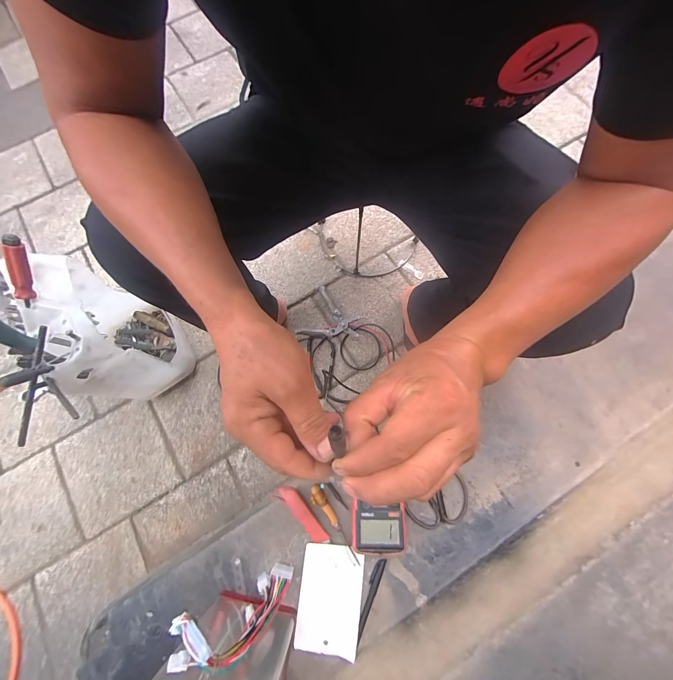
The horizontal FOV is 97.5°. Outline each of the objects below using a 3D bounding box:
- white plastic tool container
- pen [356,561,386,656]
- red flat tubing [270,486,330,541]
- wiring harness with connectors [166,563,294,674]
[{"bbox_3d":[-0.470,-0.019,0.644,0.165,0.342,0.244,-28,77,-7],"label":"white plastic tool container"},{"bbox_3d":[0.053,0.425,0.480,0.016,0.009,0.126,21,77,7],"label":"pen"},{"bbox_3d":[-0.059,0.299,0.509,0.112,0.010,0.032,43,80,11],"label":"red flat tubing"},{"bbox_3d":[-0.143,0.383,0.413,0.094,0.194,0.054,-10,73,23],"label":"wiring harness with connectors"}]

